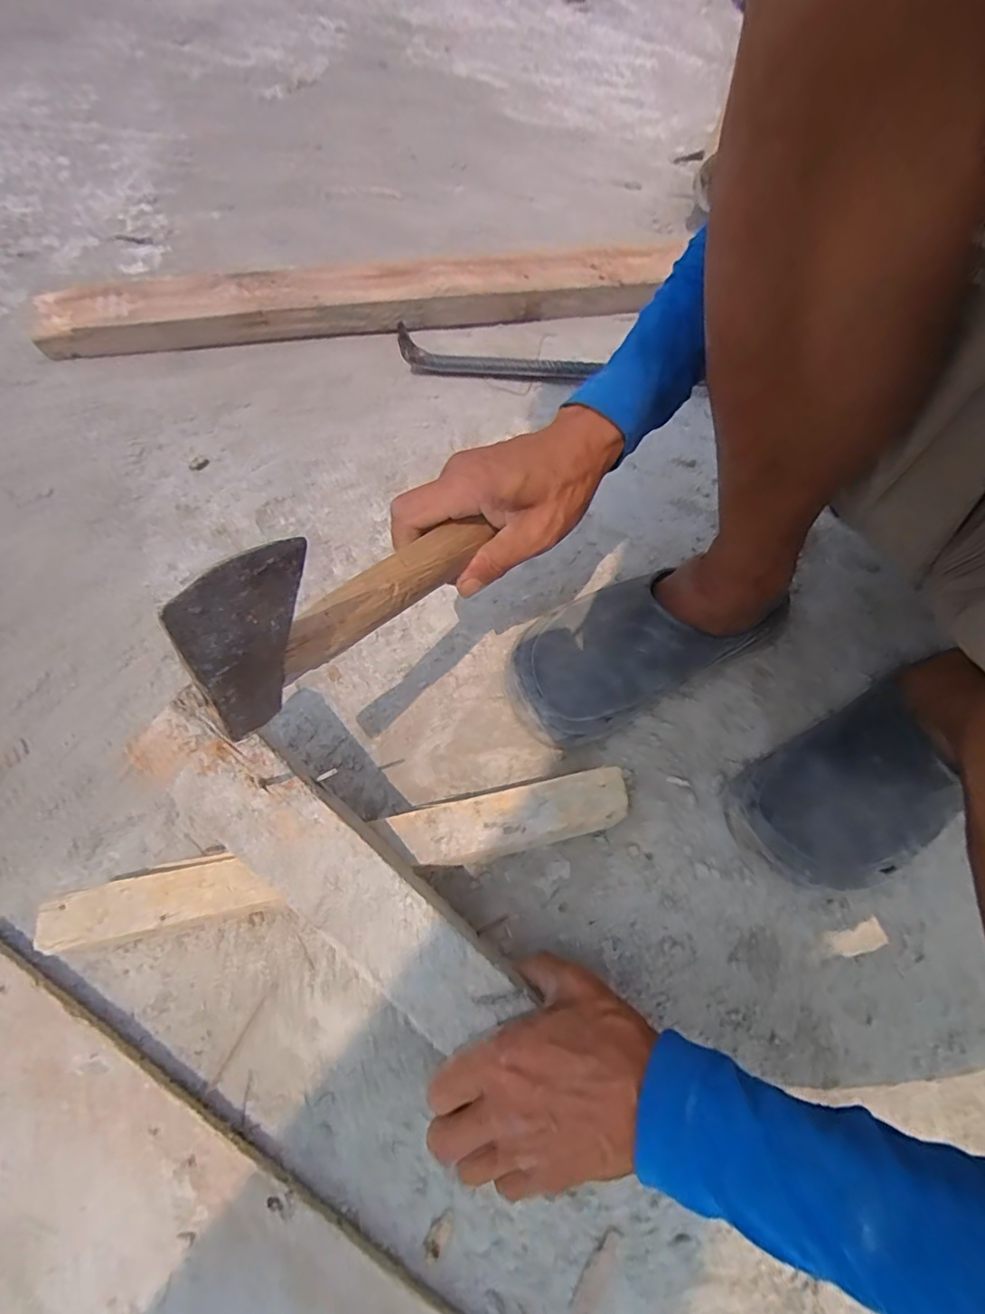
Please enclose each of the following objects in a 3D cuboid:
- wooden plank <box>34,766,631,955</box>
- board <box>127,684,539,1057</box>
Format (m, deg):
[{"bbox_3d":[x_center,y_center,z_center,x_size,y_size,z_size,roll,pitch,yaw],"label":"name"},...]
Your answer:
[{"bbox_3d":[-0.091,0.130,0.371,0.378,0.011,0.039,-10,67,-8],"label":"wooden plank"},{"bbox_3d":[-0.095,0.125,0.329,0.262,0.018,0.059,43,68,-2],"label":"board"}]

